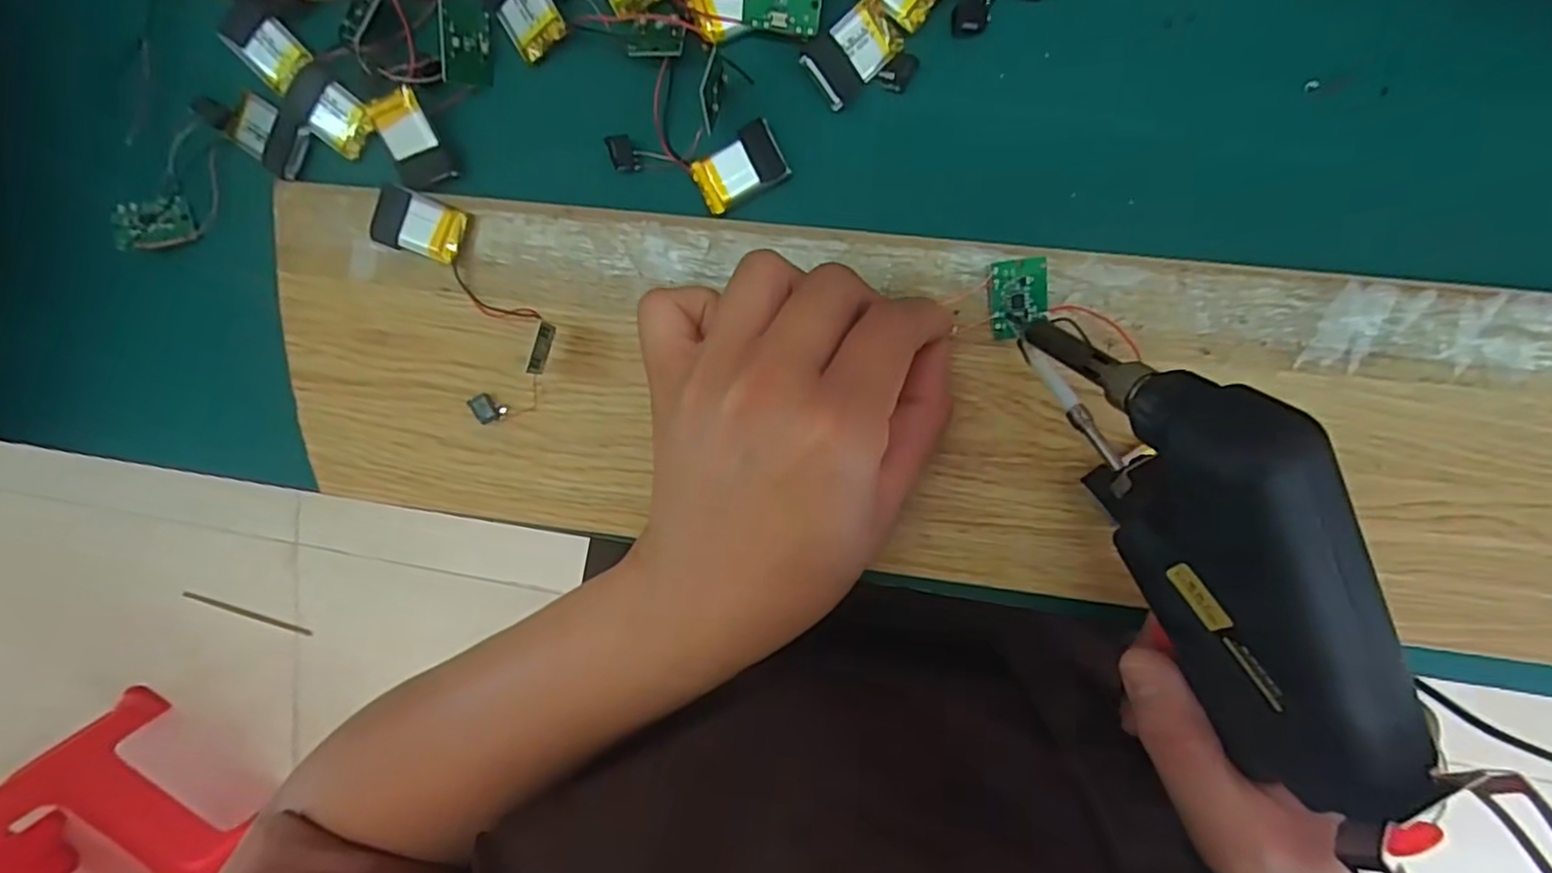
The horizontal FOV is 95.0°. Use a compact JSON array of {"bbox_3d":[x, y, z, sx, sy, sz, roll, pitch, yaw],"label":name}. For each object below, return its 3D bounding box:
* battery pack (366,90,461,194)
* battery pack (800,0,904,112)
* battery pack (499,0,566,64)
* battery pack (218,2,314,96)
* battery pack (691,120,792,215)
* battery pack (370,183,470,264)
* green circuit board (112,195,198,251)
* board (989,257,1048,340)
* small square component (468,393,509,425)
[{"bbox_3d":[-0.132,-0.106,0.255,0.019,0.007,0.030,-23,96,11],"label":"battery pack"},{"bbox_3d":[0.025,-0.128,0.237,0.031,0.010,0.019,-40,91,10],"label":"battery pack"},{"bbox_3d":[-0.085,-0.145,0.247,0.019,0.004,0.021,-29,94,11],"label":"battery pack"},{"bbox_3d":[-0.186,-0.142,0.258,0.029,0.006,0.018,42,102,-1],"label":"battery pack"},{"bbox_3d":[-0.013,-0.093,0.247,0.032,0.004,0.020,-26,95,11],"label":"battery pack"},{"bbox_3d":[-0.128,-0.076,0.256,0.030,0.010,0.020,17,101,5],"label":"battery pack"},{"bbox_3d":[-0.240,-0.082,0.273,0.025,0.004,0.017,-21,97,-25],"label":"green circuit board"},{"bbox_3d":[0.082,-0.046,0.238,0.019,0.004,0.026,-7,107,11],"label":"board"},{"bbox_3d":[-0.107,-0.011,0.264,0.008,0.009,0.011,-25,94,9],"label":"small square component"}]

